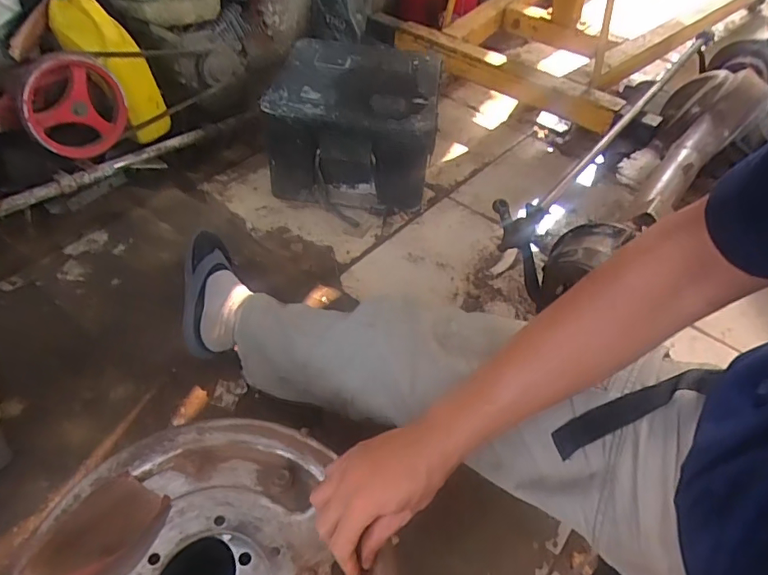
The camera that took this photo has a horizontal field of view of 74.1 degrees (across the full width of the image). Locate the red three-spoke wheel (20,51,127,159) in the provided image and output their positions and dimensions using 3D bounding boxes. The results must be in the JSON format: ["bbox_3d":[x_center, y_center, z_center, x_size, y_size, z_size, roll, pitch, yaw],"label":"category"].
[{"bbox_3d":[-0.563,-0.329,0.937,0.168,0.180,0.045,-23,54,-25],"label":"red three-spoke wheel"}]

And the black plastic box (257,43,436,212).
[{"bbox_3d":[-0.070,-0.371,1.222,0.361,0.259,0.306,5,47,1],"label":"black plastic box"}]

